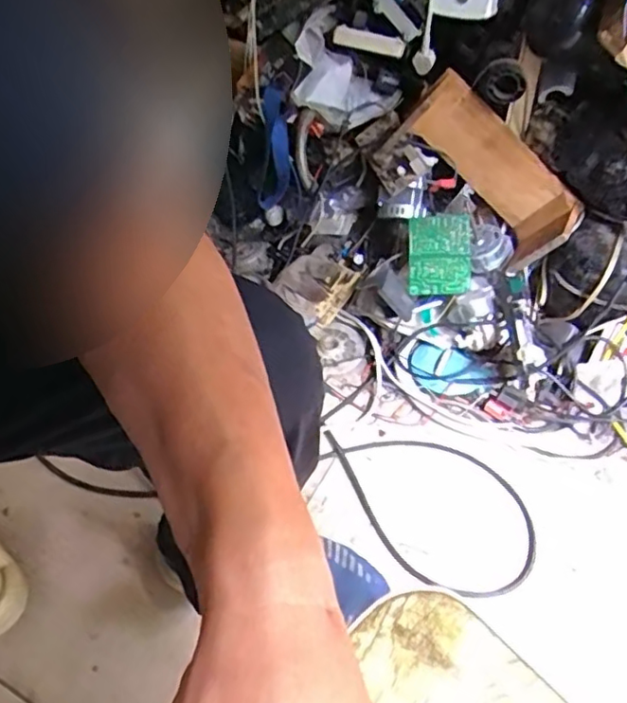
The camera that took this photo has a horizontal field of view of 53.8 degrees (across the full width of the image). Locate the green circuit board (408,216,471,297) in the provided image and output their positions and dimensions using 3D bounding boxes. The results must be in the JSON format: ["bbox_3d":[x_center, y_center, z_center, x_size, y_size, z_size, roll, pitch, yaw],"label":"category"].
[{"bbox_3d":[0.195,-0.150,0.961,0.093,0.013,0.122,0,88,11],"label":"green circuit board"}]

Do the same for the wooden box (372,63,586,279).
[{"bbox_3d":[0.261,-0.272,0.952,0.290,0.124,0.115,41,55,-10],"label":"wooden box"}]

